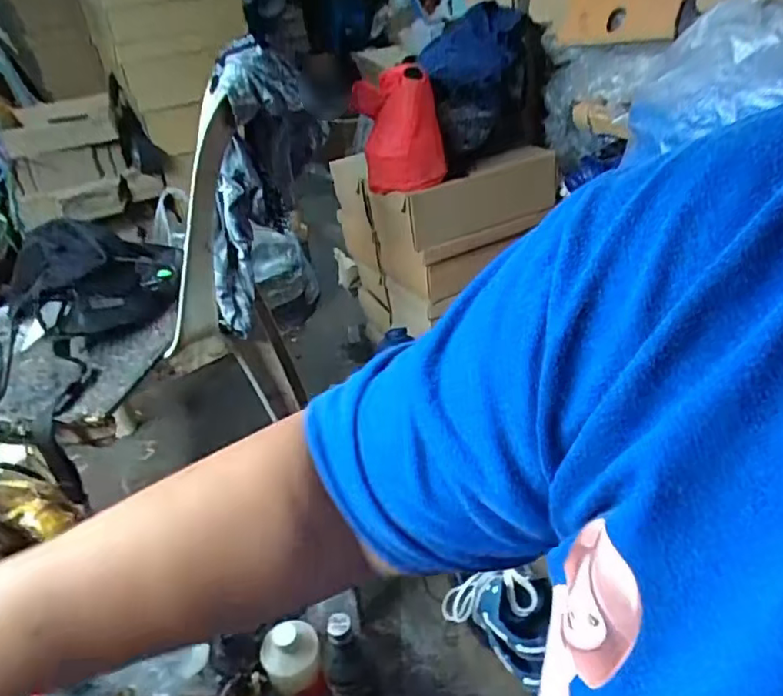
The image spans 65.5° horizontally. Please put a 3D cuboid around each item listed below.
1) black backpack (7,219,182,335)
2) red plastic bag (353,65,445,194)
[{"bbox_3d":[-0.447,-0.117,0.948,0.228,0.122,0.160,-22,36,-21],"label":"black backpack"},{"bbox_3d":[0.015,-0.380,1.056,0.144,0.192,0.159,-5,33,4],"label":"red plastic bag"}]

